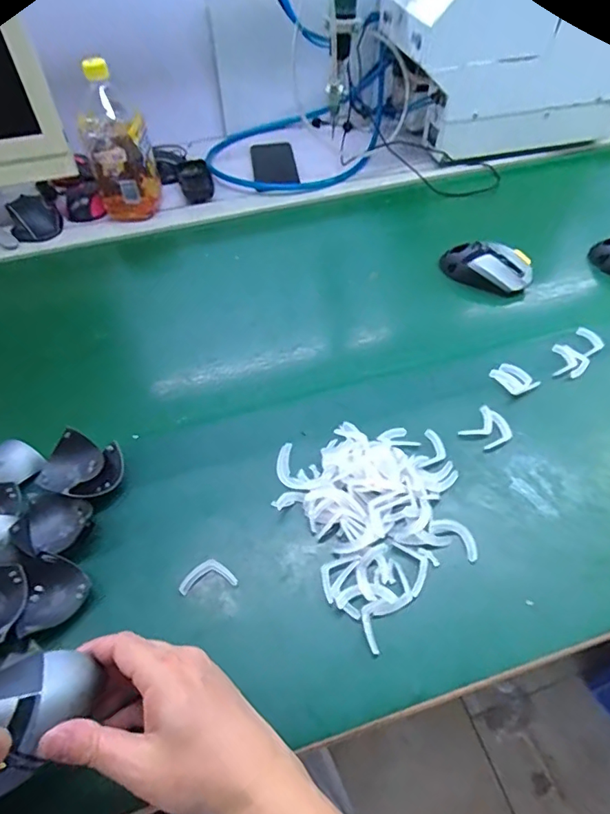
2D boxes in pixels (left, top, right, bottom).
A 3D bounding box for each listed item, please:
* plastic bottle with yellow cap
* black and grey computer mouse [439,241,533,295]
[{"bbox_3d":[-0.266,-0.370,0.723,0.090,0.185,0.098,-17,52,-12],"label":"plastic bottle with yellow cap"},{"bbox_3d":[0.242,-0.190,0.668,0.117,0.046,0.054,27,56,21],"label":"black and grey computer mouse"}]

